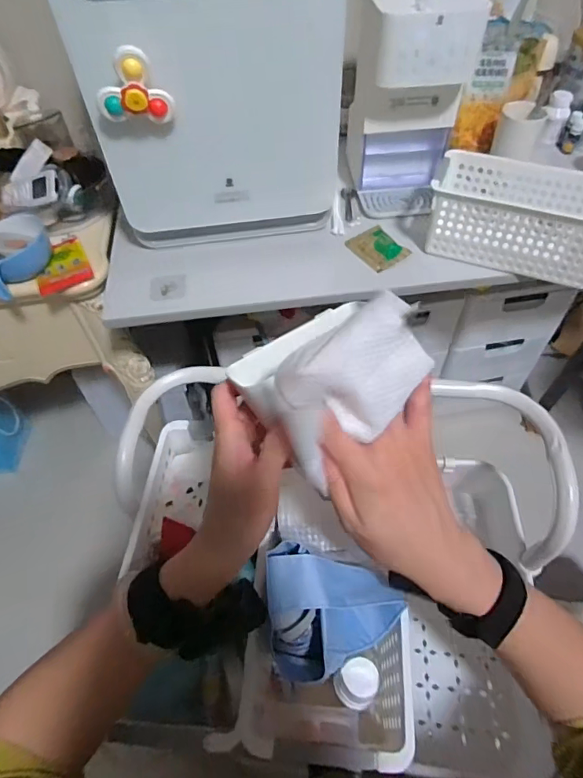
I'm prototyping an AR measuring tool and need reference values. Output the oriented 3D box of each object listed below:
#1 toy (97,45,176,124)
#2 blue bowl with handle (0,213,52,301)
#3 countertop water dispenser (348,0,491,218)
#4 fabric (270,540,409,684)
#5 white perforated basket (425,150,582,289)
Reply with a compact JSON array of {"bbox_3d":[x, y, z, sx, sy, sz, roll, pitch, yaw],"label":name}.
[{"bbox_3d":[-0.193,-0.368,0.555,0.089,0.081,0.035,-21,54,-13],"label":"toy"},{"bbox_3d":[-0.439,-0.215,0.720,0.119,0.076,0.105,-30,57,-19],"label":"blue bowl with handle"},{"bbox_3d":[0.191,-0.489,0.771,0.157,0.290,0.217,-5,52,-1],"label":"countertop water dispenser"},{"bbox_3d":[0.037,0.178,0.370,0.106,0.063,0.091,-5,52,-1],"label":"fabric"},{"bbox_3d":[0.359,-0.268,0.715,0.263,0.111,0.132,20,56,17],"label":"white perforated basket"}]

